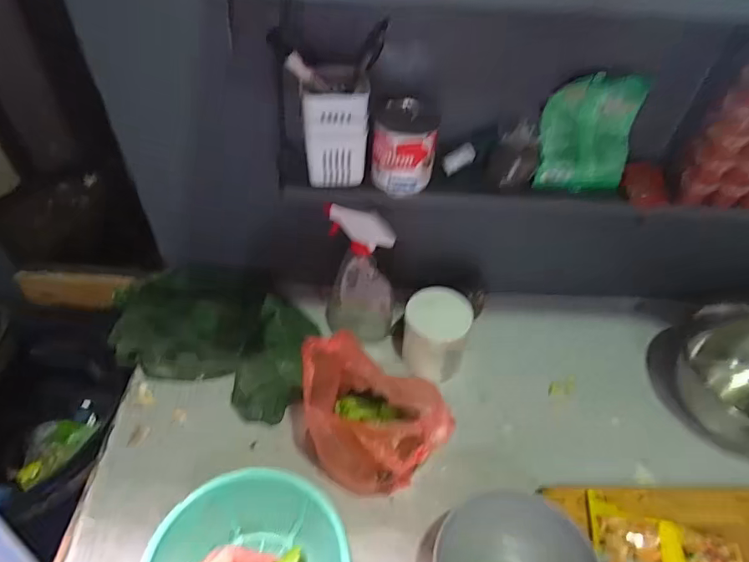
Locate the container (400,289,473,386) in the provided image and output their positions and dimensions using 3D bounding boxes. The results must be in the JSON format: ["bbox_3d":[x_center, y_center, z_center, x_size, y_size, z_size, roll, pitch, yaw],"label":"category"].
[{"bbox_3d":[0.084,0.078,0.661,0.086,0.114,0.076,13,47,8],"label":"container"}]

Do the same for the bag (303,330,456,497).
[{"bbox_3d":[-0.008,0.148,0.539,0.133,0.182,0.135,-6,47,-9],"label":"bag"}]

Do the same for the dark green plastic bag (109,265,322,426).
[{"bbox_3d":[-0.236,0.053,0.700,0.331,0.058,0.209,20,48,15],"label":"dark green plastic bag"}]

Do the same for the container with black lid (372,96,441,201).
[{"bbox_3d":[0.036,-0.157,0.561,0.071,0.087,0.071,9,45,5],"label":"container with black lid"}]

